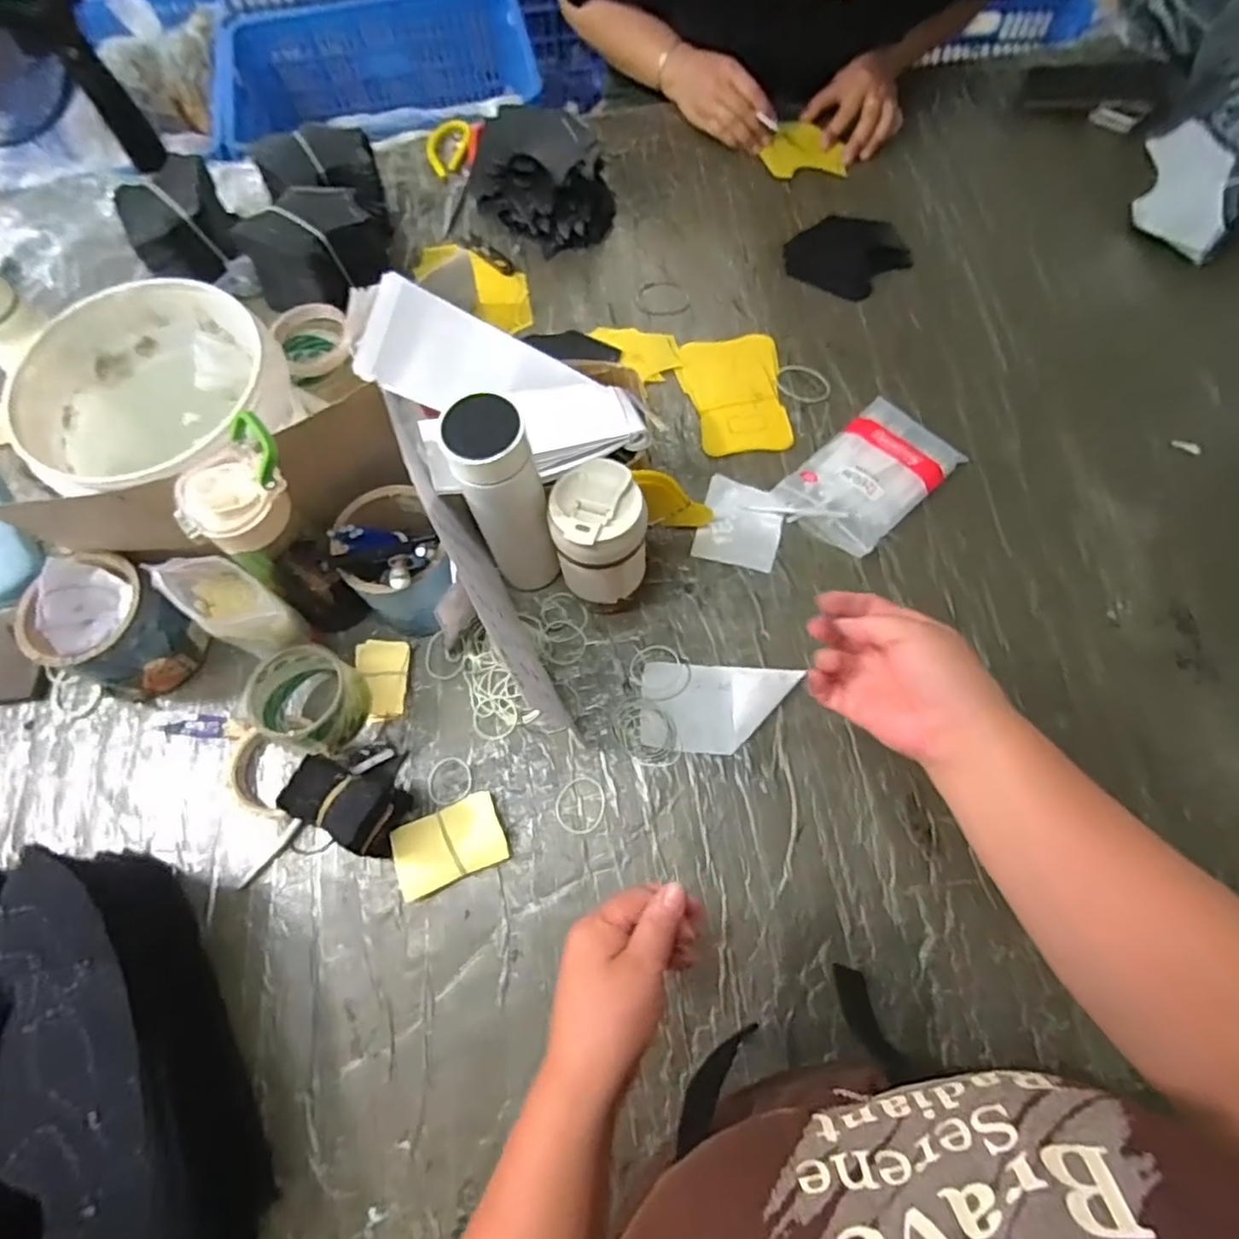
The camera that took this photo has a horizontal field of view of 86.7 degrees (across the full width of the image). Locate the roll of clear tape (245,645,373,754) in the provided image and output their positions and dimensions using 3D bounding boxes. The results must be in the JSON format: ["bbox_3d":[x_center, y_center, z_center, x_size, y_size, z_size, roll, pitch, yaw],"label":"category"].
[{"bbox_3d":[-0.280,0.076,0.603,0.088,0.068,0.084,-1,68,2],"label":"roll of clear tape"}]

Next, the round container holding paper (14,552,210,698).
[{"bbox_3d":[-0.474,0.008,0.615,0.118,0.096,0.104,17,70,8],"label":"round container holding paper"}]

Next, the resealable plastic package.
[{"bbox_3d":[0.264,-0.153,0.695,0.181,0.021,0.116,-42,73,-14],"label":"resealable plastic package"}]

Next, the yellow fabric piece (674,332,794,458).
[{"bbox_3d":[0.133,-0.261,0.753,0.110,0.016,0.156,-9,68,-2],"label":"yellow fabric piece"}]

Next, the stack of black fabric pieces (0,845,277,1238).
[{"bbox_3d":[-0.419,0.347,0.471,0.225,0.130,0.318,-25,70,-8],"label":"stack of black fabric pieces"}]

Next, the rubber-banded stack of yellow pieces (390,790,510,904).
[{"bbox_3d":[-0.150,0.199,0.583,0.094,0.019,0.063,-22,69,-7],"label":"rubber-banded stack of yellow pieces"}]

